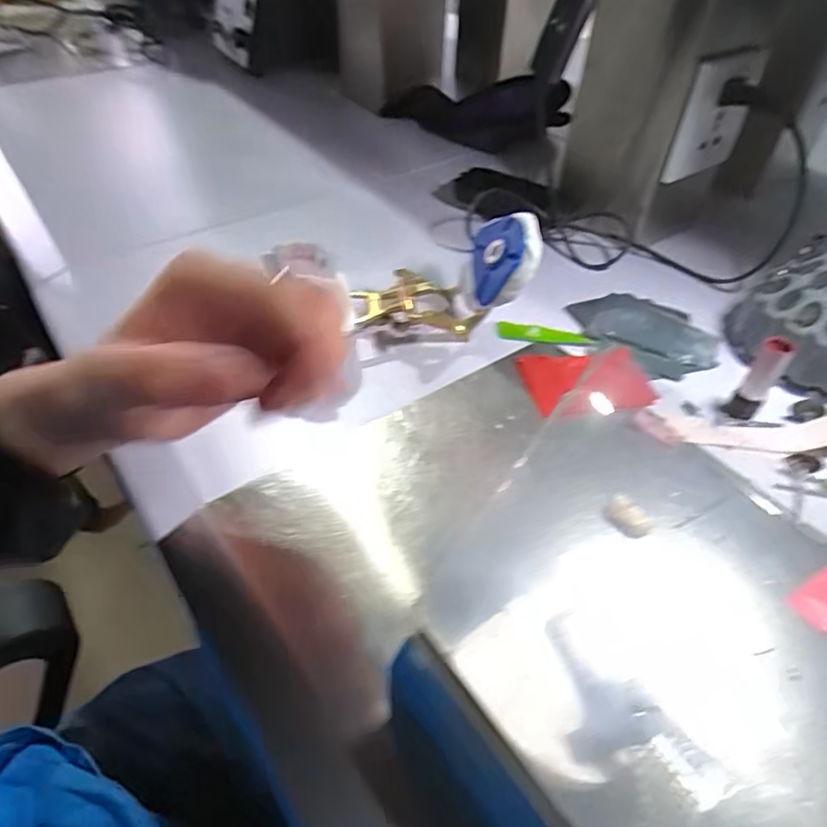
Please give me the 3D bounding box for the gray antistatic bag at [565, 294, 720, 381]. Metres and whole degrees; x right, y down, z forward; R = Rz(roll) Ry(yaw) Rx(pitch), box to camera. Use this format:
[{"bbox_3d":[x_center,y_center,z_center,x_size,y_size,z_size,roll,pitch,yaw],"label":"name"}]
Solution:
[{"bbox_3d":[0.178,-0.063,0.441,0.096,0.015,0.099,-18,49,-19],"label":"gray antistatic bag"}]

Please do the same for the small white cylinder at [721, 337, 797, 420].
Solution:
[{"bbox_3d":[0.214,-0.020,0.361,0.015,0.059,0.016,-28,53,-26],"label":"small white cylinder"}]

